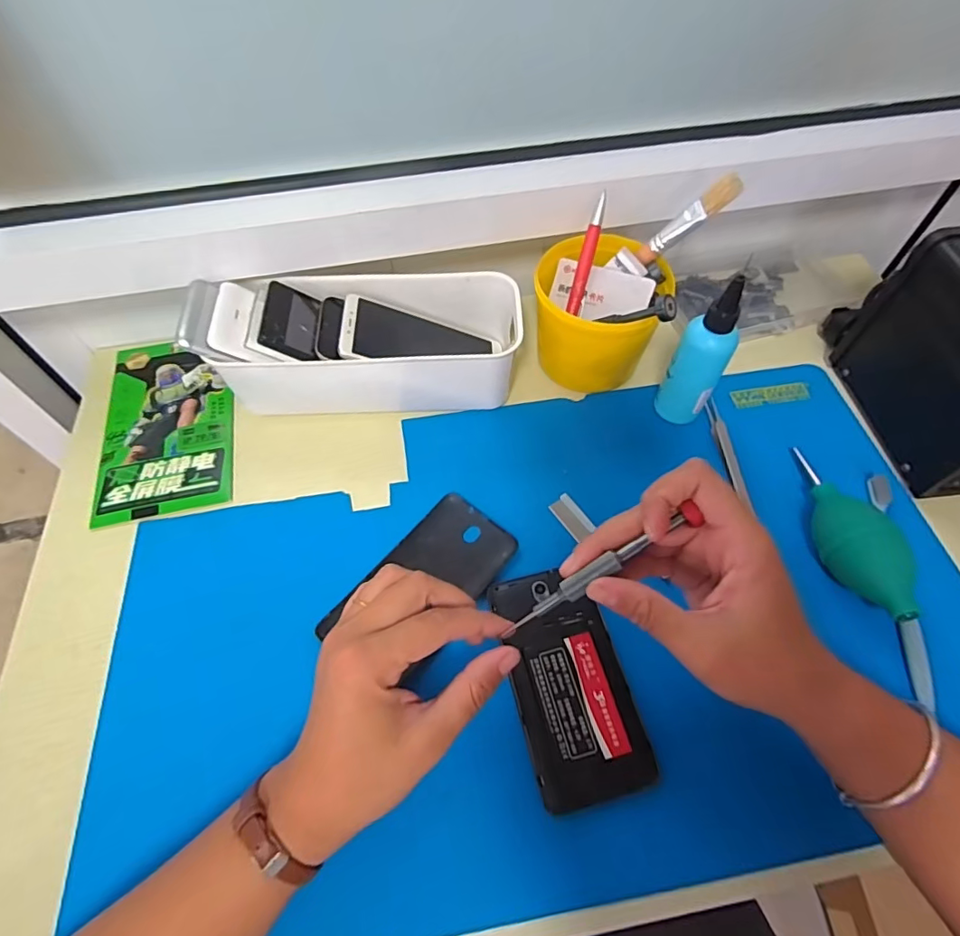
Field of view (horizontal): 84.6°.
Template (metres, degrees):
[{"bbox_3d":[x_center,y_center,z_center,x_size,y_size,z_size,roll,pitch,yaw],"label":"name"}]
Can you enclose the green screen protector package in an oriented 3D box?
[{"bbox_3d":[-0.272,-0.041,0.462,0.106,0.008,0.186,-13,60,-8],"label":"green screen protector package"}]

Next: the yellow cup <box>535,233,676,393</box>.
[{"bbox_3d":[0.101,-0.131,0.454,0.107,0.089,0.099,0,60,0],"label":"yellow cup"}]

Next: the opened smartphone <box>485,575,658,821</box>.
[{"bbox_3d":[0.057,0.137,0.346,0.071,0.015,0.139,-12,61,-7],"label":"opened smartphone"}]

